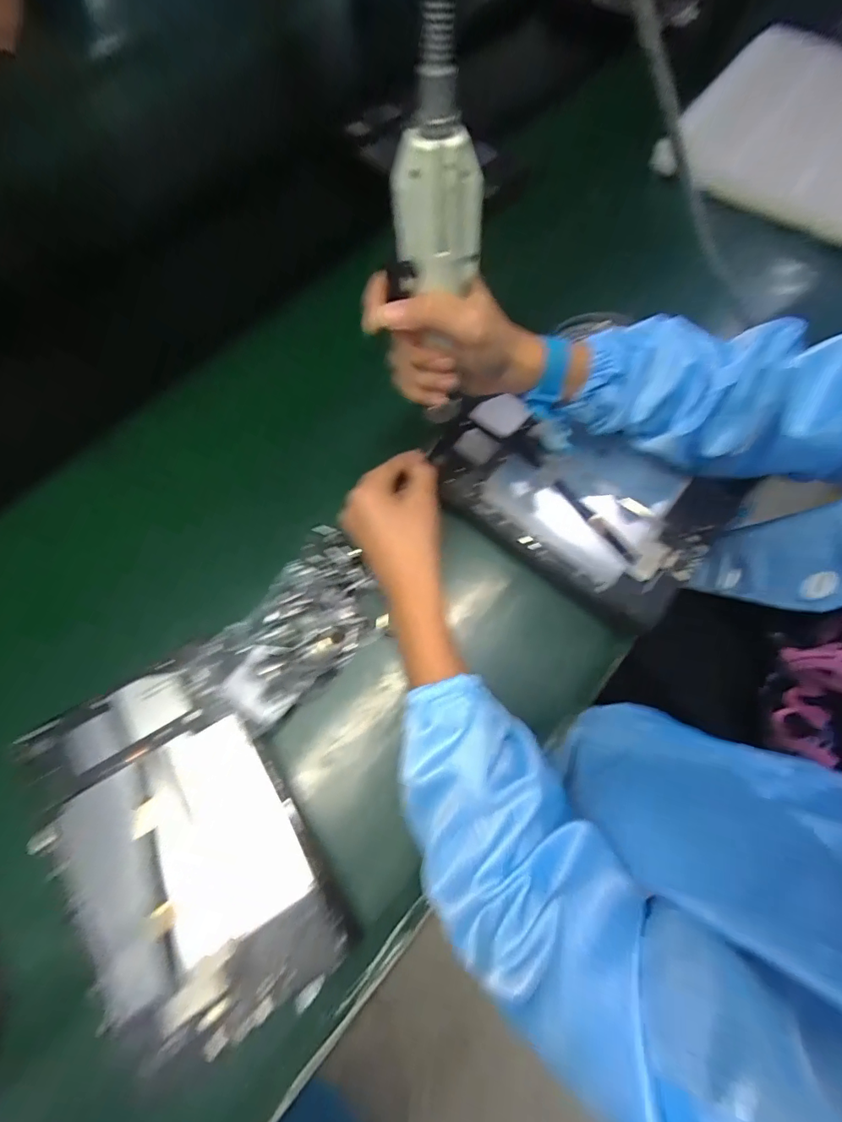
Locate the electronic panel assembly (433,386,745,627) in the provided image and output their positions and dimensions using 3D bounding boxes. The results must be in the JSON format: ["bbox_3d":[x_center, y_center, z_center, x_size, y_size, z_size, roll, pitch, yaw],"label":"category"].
[{"bbox_3d":[0.134,-0.066,0.428,0.239,0.033,0.161,37,74,12],"label":"electronic panel assembly"}]

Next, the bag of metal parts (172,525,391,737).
[{"bbox_3d":[-0.096,0.052,0.380,0.099,0.053,0.172,32,73,10],"label":"bag of metal parts"}]

